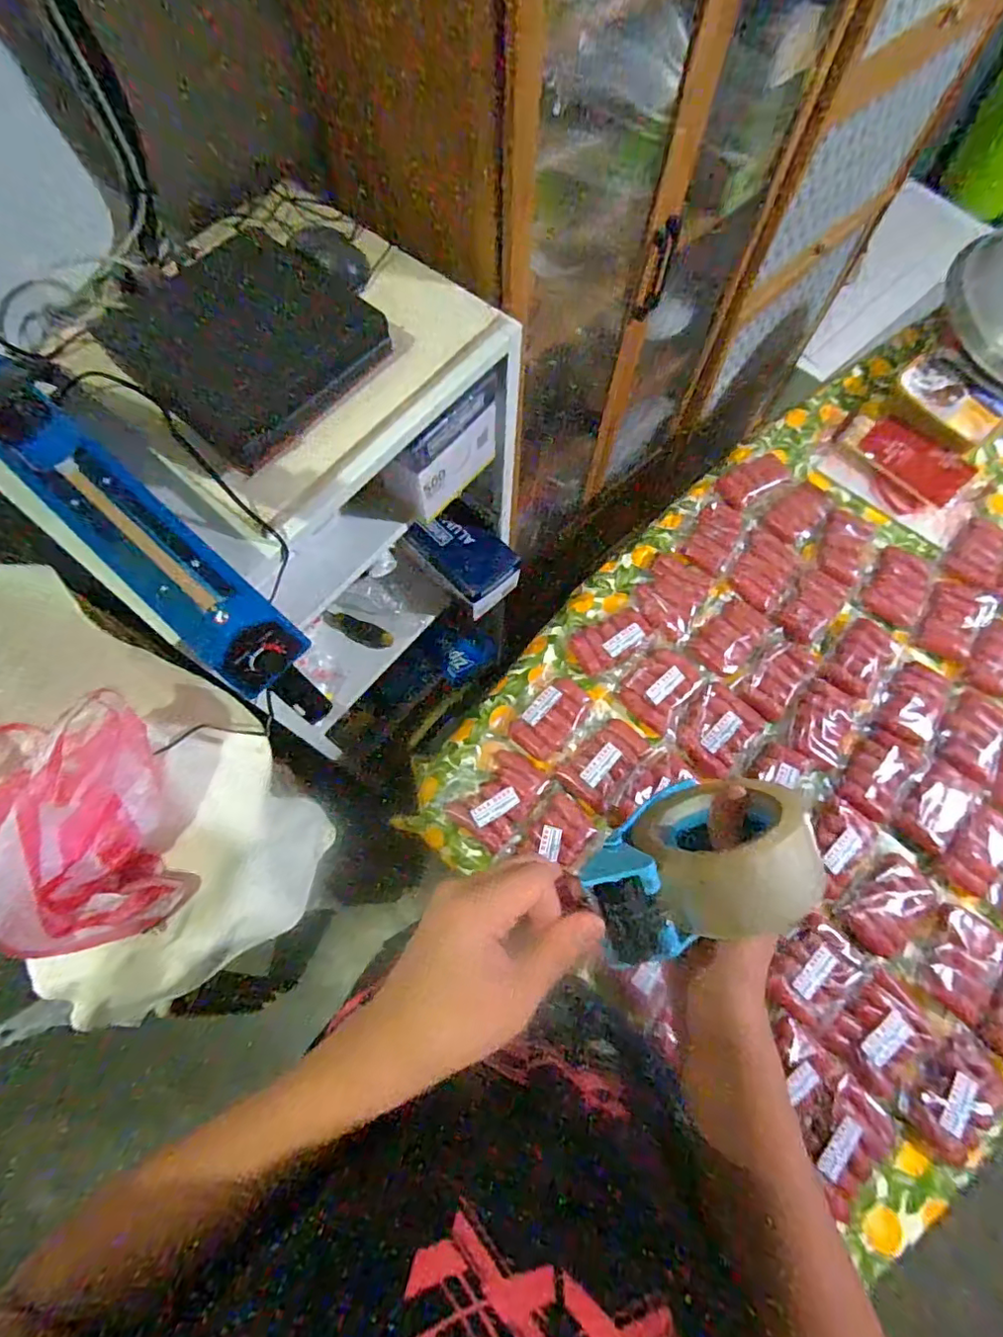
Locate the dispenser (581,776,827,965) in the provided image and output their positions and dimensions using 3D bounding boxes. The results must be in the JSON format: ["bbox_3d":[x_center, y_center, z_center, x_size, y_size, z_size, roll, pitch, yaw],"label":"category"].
[{"bbox_3d":[0.122,0.123,0.365,0.140,0.102,0.080,-11,94,3],"label":"dispenser"}]

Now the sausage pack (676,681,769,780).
[{"bbox_3d":[0.328,0.094,0.850,0.104,0.022,0.130,41,74,12],"label":"sausage pack"}]

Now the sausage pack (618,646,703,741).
[{"bbox_3d":[0.248,0.027,0.870,0.098,0.021,0.124,36,74,11],"label":"sausage pack"}]

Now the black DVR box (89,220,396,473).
[{"bbox_3d":[-0.259,-0.337,0.560,0.233,0.031,0.226,37,74,11],"label":"black DVR box"}]

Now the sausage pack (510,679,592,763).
[{"bbox_3d":[0.081,0.071,0.843,0.078,0.020,0.127,40,74,12],"label":"sausage pack"}]

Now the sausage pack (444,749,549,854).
[{"bbox_3d":[-0.002,0.185,0.804,0.103,0.018,0.135,37,74,11],"label":"sausage pack"}]

